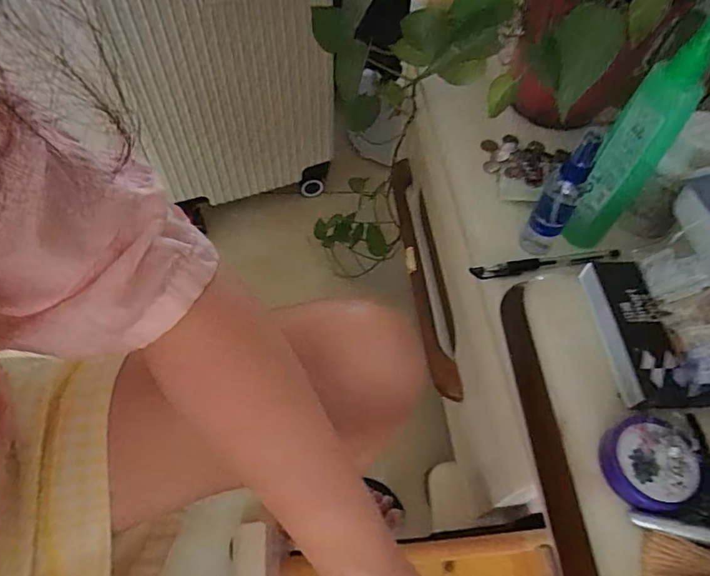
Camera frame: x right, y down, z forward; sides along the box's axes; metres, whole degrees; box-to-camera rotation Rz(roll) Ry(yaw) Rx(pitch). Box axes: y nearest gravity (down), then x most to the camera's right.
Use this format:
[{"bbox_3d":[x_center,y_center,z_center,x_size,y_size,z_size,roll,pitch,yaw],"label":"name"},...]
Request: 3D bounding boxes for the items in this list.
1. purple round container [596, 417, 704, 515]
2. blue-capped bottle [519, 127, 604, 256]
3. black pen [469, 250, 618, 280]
[{"bbox_3d":[0.175,0.104,0.288,0.050,0.019,0.051,1,57,-2],"label":"purple round container"},{"bbox_3d":[0.180,-0.081,0.426,0.029,0.131,0.036,25,60,13],"label":"blue-capped bottle"},{"bbox_3d":[0.176,-0.023,0.457,0.138,0.016,0.015,-7,58,-6],"label":"black pen"}]

